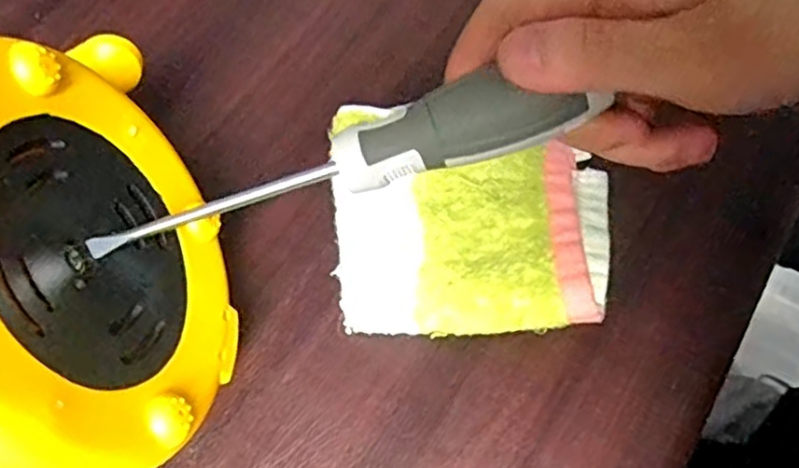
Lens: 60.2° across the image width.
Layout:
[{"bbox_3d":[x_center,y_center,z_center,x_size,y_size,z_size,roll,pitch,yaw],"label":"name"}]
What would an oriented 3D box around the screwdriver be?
[{"bbox_3d":[-0.027,-0.020,0.224,0.171,0.022,0.018,-18,60,14],"label":"screwdriver"}]

